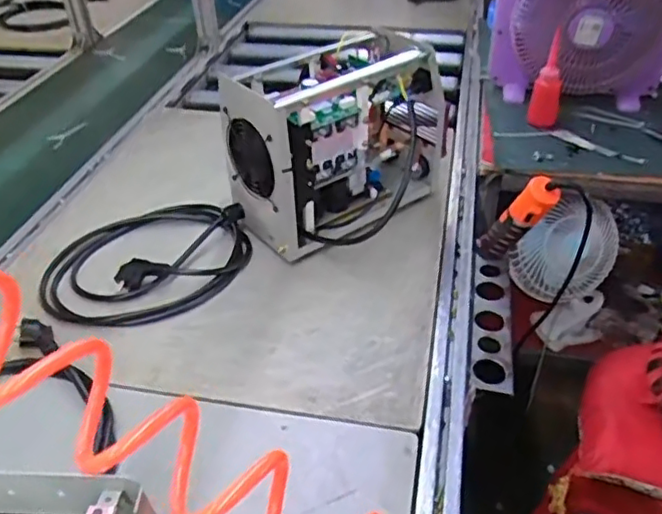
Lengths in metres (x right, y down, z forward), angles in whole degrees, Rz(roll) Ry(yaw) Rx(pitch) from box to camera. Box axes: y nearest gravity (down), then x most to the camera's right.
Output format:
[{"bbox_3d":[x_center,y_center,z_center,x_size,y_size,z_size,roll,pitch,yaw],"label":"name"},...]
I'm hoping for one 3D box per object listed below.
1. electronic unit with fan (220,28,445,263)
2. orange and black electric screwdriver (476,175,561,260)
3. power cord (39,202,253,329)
[{"bbox_3d":[0.011,-0.173,0.935,0.313,0.236,0.172,-31,45,-32],"label":"electronic unit with fan"},{"bbox_3d":[0.254,-0.045,0.860,0.037,0.203,0.047,-12,70,-12],"label":"orange and black electric screwdriver"},{"bbox_3d":[-0.263,-0.002,0.893,0.264,0.037,0.286,14,40,21],"label":"power cord"}]

